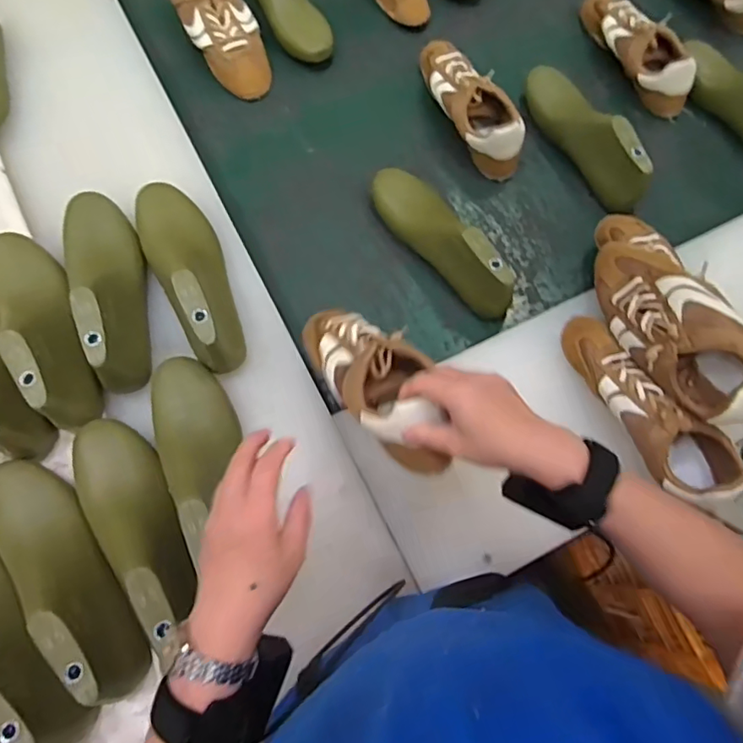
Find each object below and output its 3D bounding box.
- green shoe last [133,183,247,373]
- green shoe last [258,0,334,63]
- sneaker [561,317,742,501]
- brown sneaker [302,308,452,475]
[{"bbox_3d":[-0.213,-0.131,0.624,0.085,0.073,0.268,-27,72,-11],"label":"green shoe last"},{"bbox_3d":[-0.137,-0.602,0.847,0.081,0.089,0.250,-24,73,-9],"label":"green shoe last"},{"bbox_3d":[0.306,0.033,0.603,0.088,0.077,0.233,-27,74,-9],"label":"sneaker"},{"bbox_3d":[0.002,0.000,0.532,0.087,0.080,0.217,-28,50,-11],"label":"brown sneaker"}]

